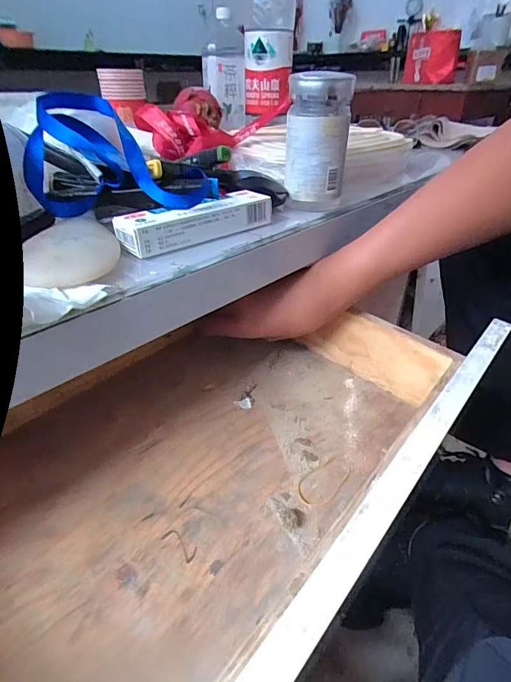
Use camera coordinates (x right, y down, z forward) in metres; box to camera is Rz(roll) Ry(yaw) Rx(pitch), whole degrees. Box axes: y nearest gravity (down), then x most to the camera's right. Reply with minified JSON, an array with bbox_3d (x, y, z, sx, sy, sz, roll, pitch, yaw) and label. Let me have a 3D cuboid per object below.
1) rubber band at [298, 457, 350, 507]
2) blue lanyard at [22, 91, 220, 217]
[{"bbox_3d":[0.059,0.117,0.329,0.058,0.004,0.028,-26,46,-34],"label":"rubber band"},{"bbox_3d":[-0.122,-0.158,0.328,0.132,0.070,0.173,-17,37,-24],"label":"blue lanyard"}]

